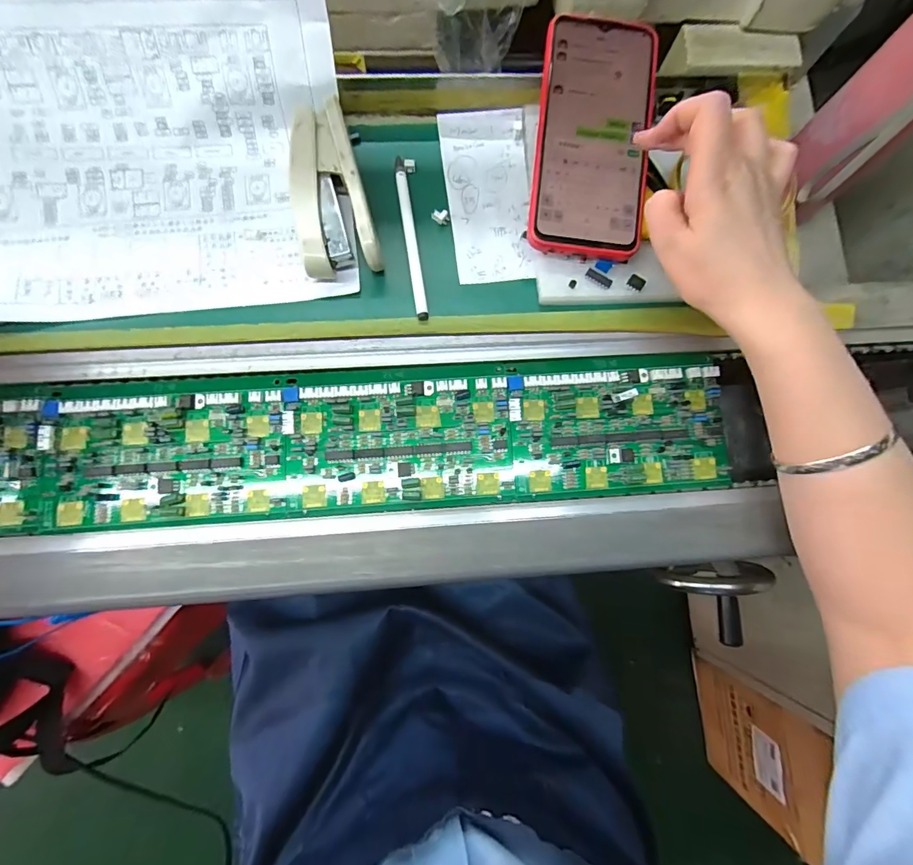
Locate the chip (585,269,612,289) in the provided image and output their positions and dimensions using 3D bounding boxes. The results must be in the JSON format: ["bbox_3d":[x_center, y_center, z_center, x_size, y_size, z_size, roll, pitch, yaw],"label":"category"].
[{"bbox_3d":[0.100,-0.108,0.308,0.019,0.004,0.009,25,83,-2],"label":"chip"}]

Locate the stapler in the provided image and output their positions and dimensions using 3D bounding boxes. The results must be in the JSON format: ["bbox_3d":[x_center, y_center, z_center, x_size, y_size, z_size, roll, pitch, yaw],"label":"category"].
[{"bbox_3d":[-0.085,-0.162,0.302,0.048,0.027,0.112,-10,86,-5],"label":"stapler"}]

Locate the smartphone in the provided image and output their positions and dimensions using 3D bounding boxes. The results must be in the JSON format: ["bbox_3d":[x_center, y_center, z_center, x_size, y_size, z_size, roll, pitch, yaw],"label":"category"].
[{"bbox_3d":[0.094,-0.203,0.302,0.076,0.008,0.160,6,89,-4],"label":"smartphone"}]

